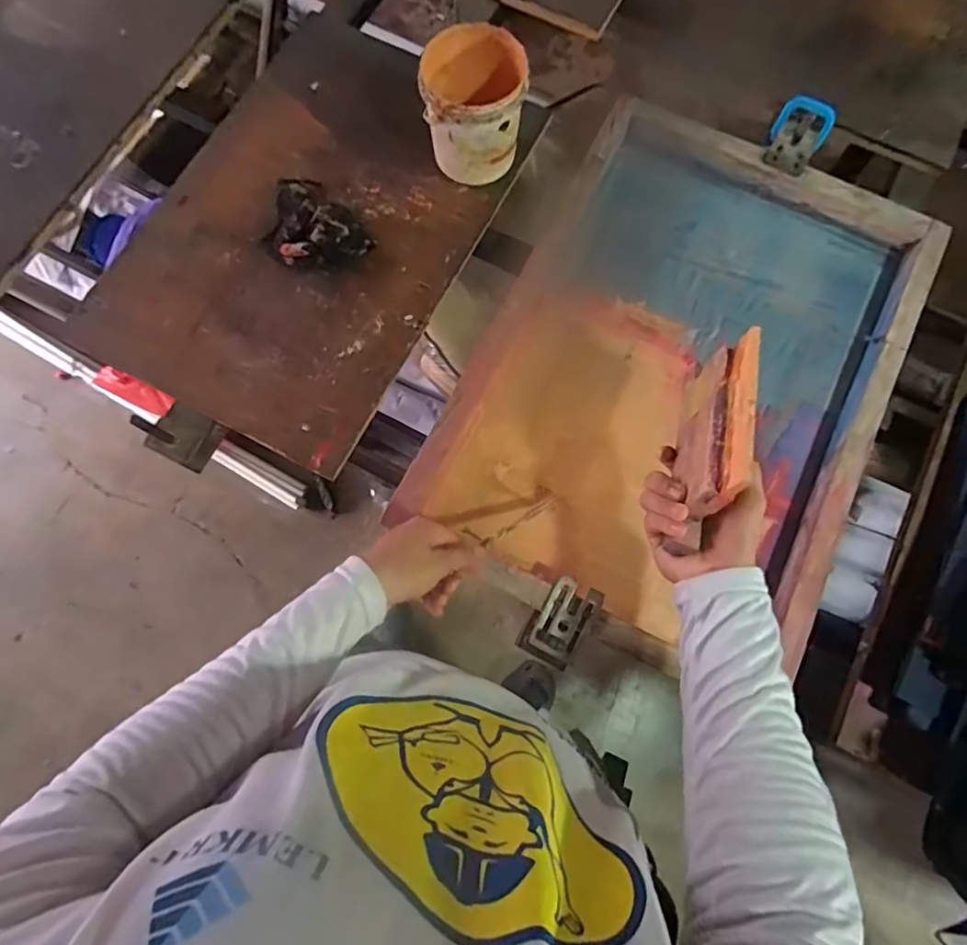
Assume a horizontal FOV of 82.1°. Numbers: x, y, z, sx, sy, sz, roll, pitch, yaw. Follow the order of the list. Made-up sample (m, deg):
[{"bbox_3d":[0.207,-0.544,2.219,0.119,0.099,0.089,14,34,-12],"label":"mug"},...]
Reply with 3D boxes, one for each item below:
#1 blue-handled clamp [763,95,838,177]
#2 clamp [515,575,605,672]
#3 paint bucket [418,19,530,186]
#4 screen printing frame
[{"bbox_3d":[0.412,-0.442,0.734,0.067,0.033,0.110,33,78,6],"label":"blue-handled clamp"},{"bbox_3d":[0.080,0.152,0.569,0.058,0.016,0.086,31,77,5],"label":"clamp"},{"bbox_3d":[-0.013,-0.459,0.706,0.124,0.120,0.139,0,76,-1],"label":"paint bucket"},{"bbox_3d":[0.239,-0.123,0.673,0.445,0.058,0.645,27,75,7],"label":"screen printing frame"}]

